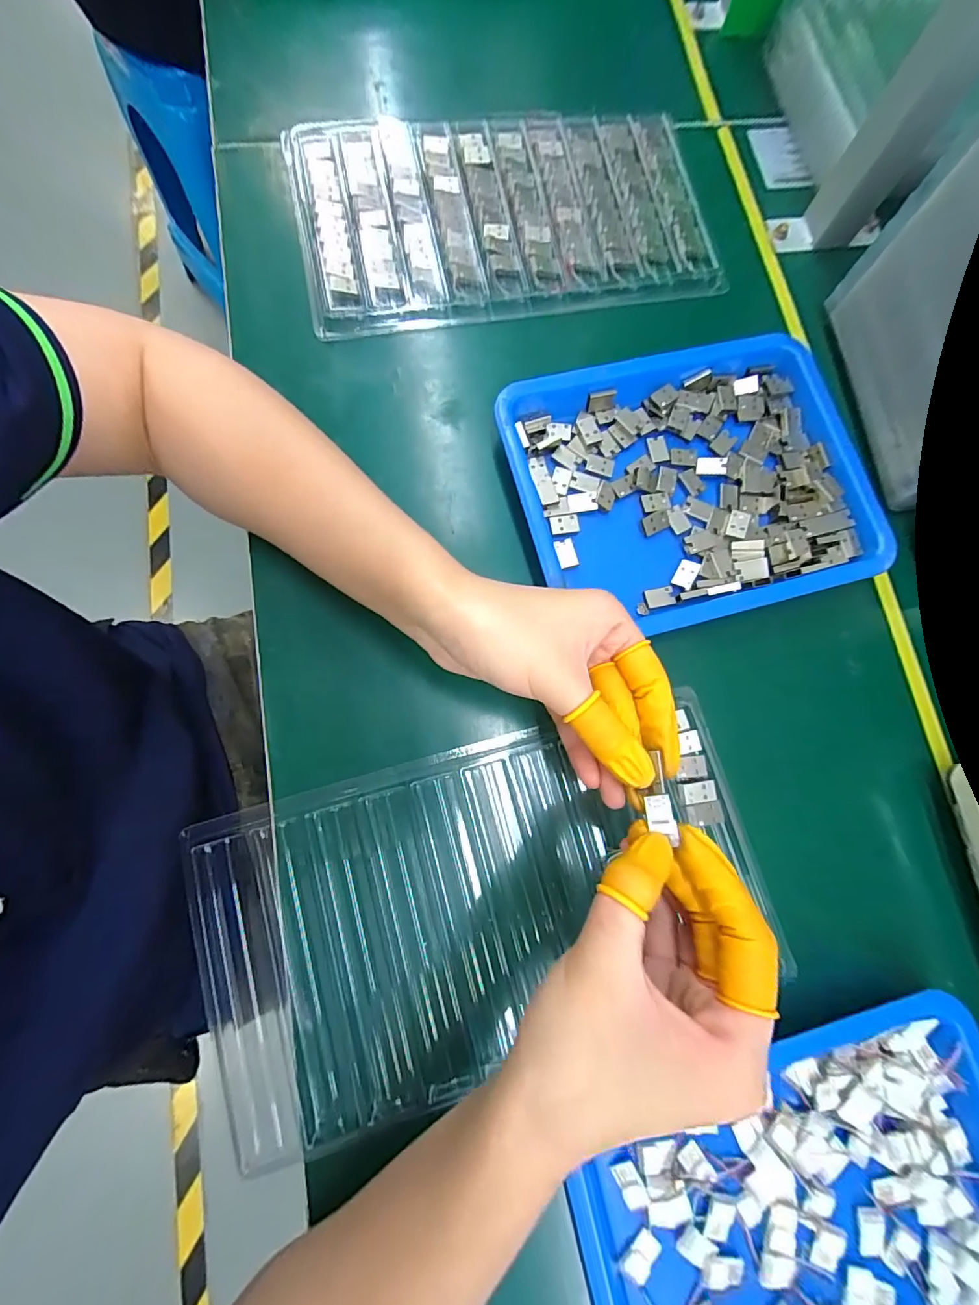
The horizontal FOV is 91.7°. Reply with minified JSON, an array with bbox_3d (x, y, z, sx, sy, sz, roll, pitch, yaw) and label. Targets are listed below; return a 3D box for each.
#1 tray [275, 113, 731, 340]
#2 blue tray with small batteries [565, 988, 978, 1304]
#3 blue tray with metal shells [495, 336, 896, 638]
[{"bbox_3d":[0.013,-0.315,0.337,0.289,0.021,0.157,-11,79,-4],"label":"tray"},{"bbox_3d":[0.154,0.277,0.223,0.213,0.025,0.168,-14,79,-4],"label":"blue tray with small batteries"},{"bbox_3d":[0.129,-0.106,0.297,0.215,0.023,0.170,-15,80,-4],"label":"blue tray with metal shells"}]

